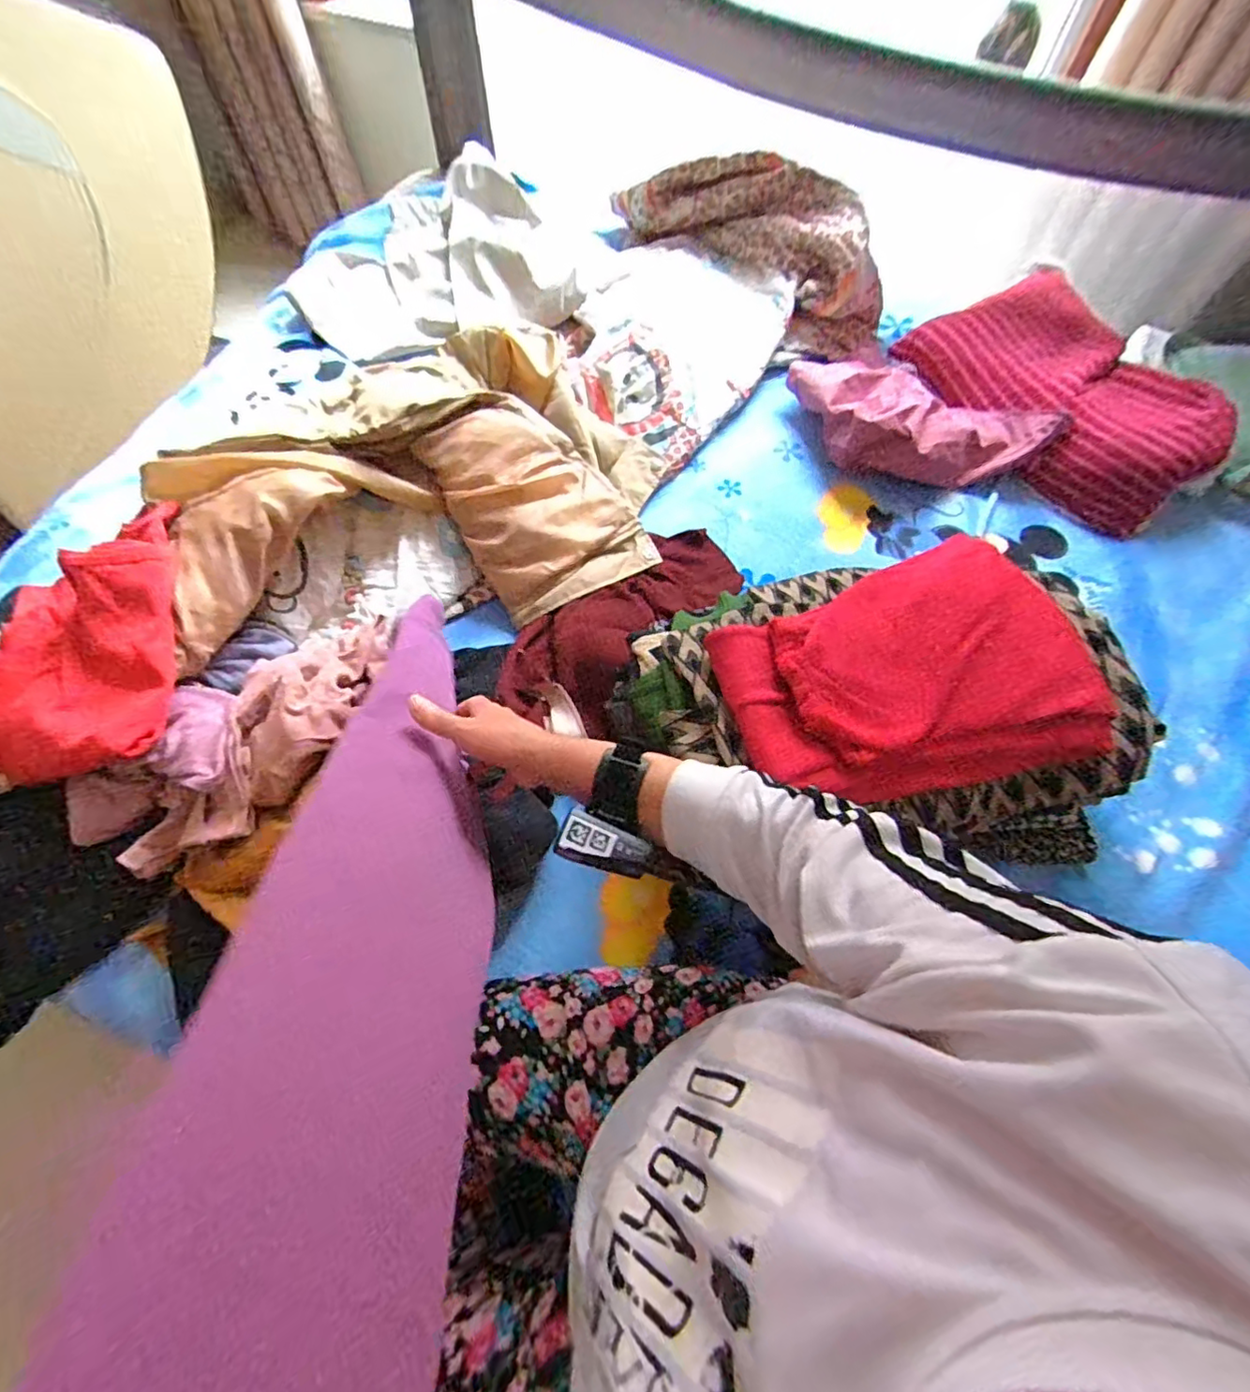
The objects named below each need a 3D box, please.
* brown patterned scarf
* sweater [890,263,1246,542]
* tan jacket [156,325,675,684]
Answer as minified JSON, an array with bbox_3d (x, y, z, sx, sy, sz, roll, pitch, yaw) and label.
[{"bbox_3d":[0.226,-0.770,1.006,0.198,0.141,0.480,-36,70,-16],"label":"brown patterned scarf"},{"bbox_3d":[0.668,-0.460,0.906,0.258,0.157,0.429,-26,68,-12],"label":"sweater"},{"bbox_3d":[-0.254,-0.283,0.775,0.608,0.143,0.401,-20,67,-10],"label":"tan jacket"}]

